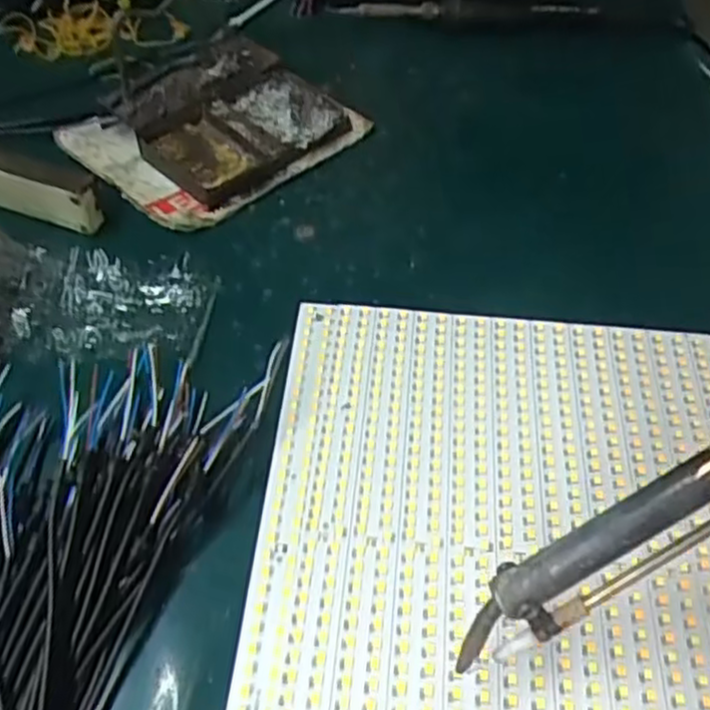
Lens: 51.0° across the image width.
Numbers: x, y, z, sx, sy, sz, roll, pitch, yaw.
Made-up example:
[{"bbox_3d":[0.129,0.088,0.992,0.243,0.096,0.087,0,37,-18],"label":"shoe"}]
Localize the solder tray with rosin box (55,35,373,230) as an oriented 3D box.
[{"bbox_3d":[-0.081,-0.136,0.436,0.112,0.034,0.142,38,57,26],"label":"solder tray with rosin box"}]

